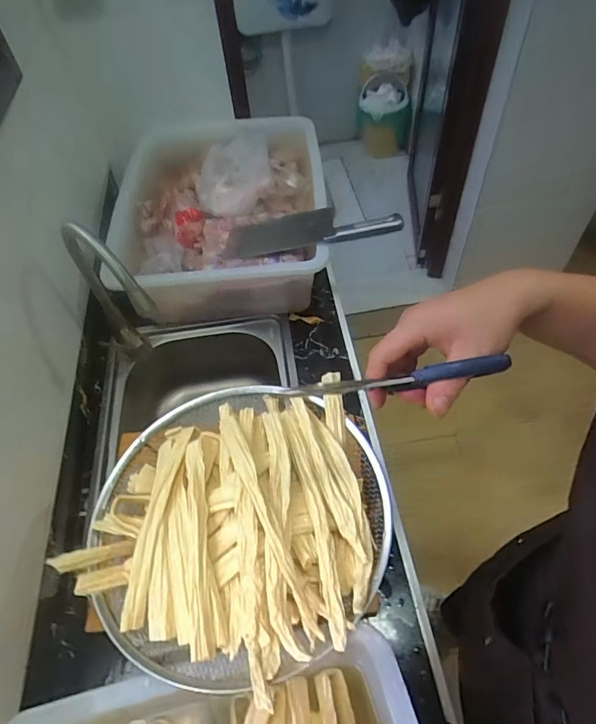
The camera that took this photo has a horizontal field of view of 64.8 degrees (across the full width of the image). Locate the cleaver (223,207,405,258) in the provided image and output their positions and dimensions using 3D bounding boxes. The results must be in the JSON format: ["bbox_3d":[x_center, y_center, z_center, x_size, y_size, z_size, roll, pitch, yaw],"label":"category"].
[{"bbox_3d":[0.025,-0.254,0.883,0.332,0.077,0.033,-6,55,1],"label":"cleaver"}]

